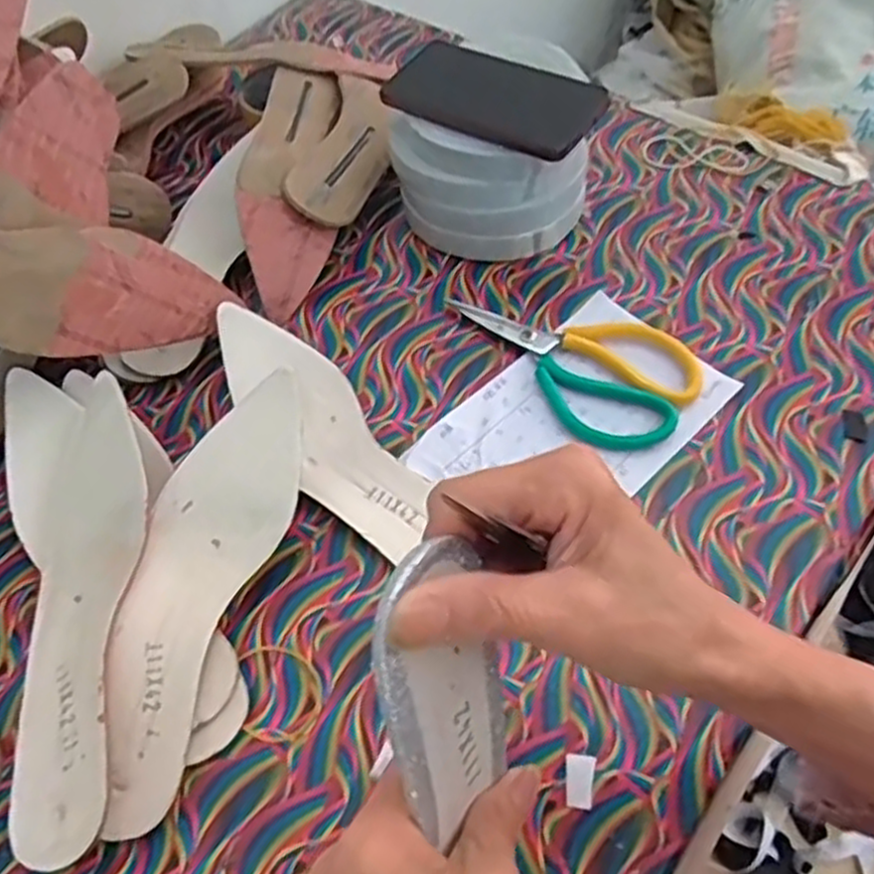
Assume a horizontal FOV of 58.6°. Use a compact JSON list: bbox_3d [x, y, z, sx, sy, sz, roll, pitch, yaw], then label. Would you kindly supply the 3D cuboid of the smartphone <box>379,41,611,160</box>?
[{"bbox_3d":[0.044,-0.254,0.575,0.153,0.016,0.080,29,66,18],"label":"smartphone"}]

